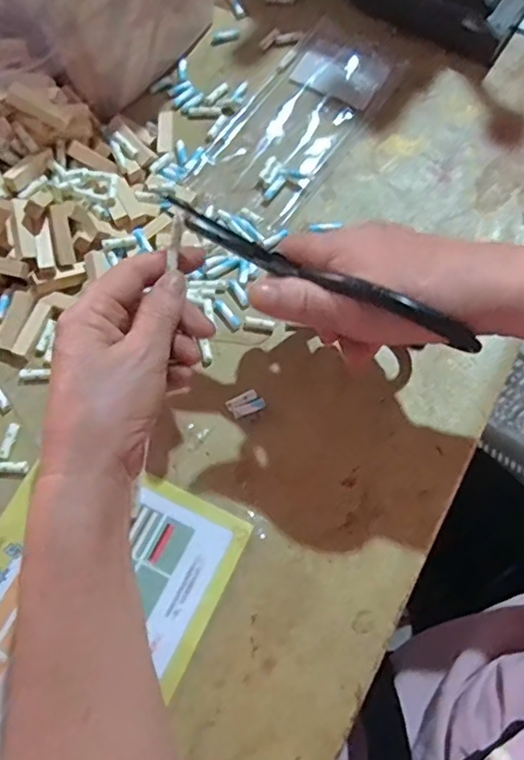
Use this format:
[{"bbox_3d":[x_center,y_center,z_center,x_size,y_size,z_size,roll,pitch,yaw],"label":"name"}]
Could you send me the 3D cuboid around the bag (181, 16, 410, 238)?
[{"bbox_3d":[0.028,-0.203,0.467,0.084,0.010,0.207,31,72,11],"label":"bag"}]

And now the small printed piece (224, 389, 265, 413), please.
[{"bbox_3d":[-0.010,0.015,0.385,0.023,0.004,0.014,-26,79,-11],"label":"small printed piece"}]

